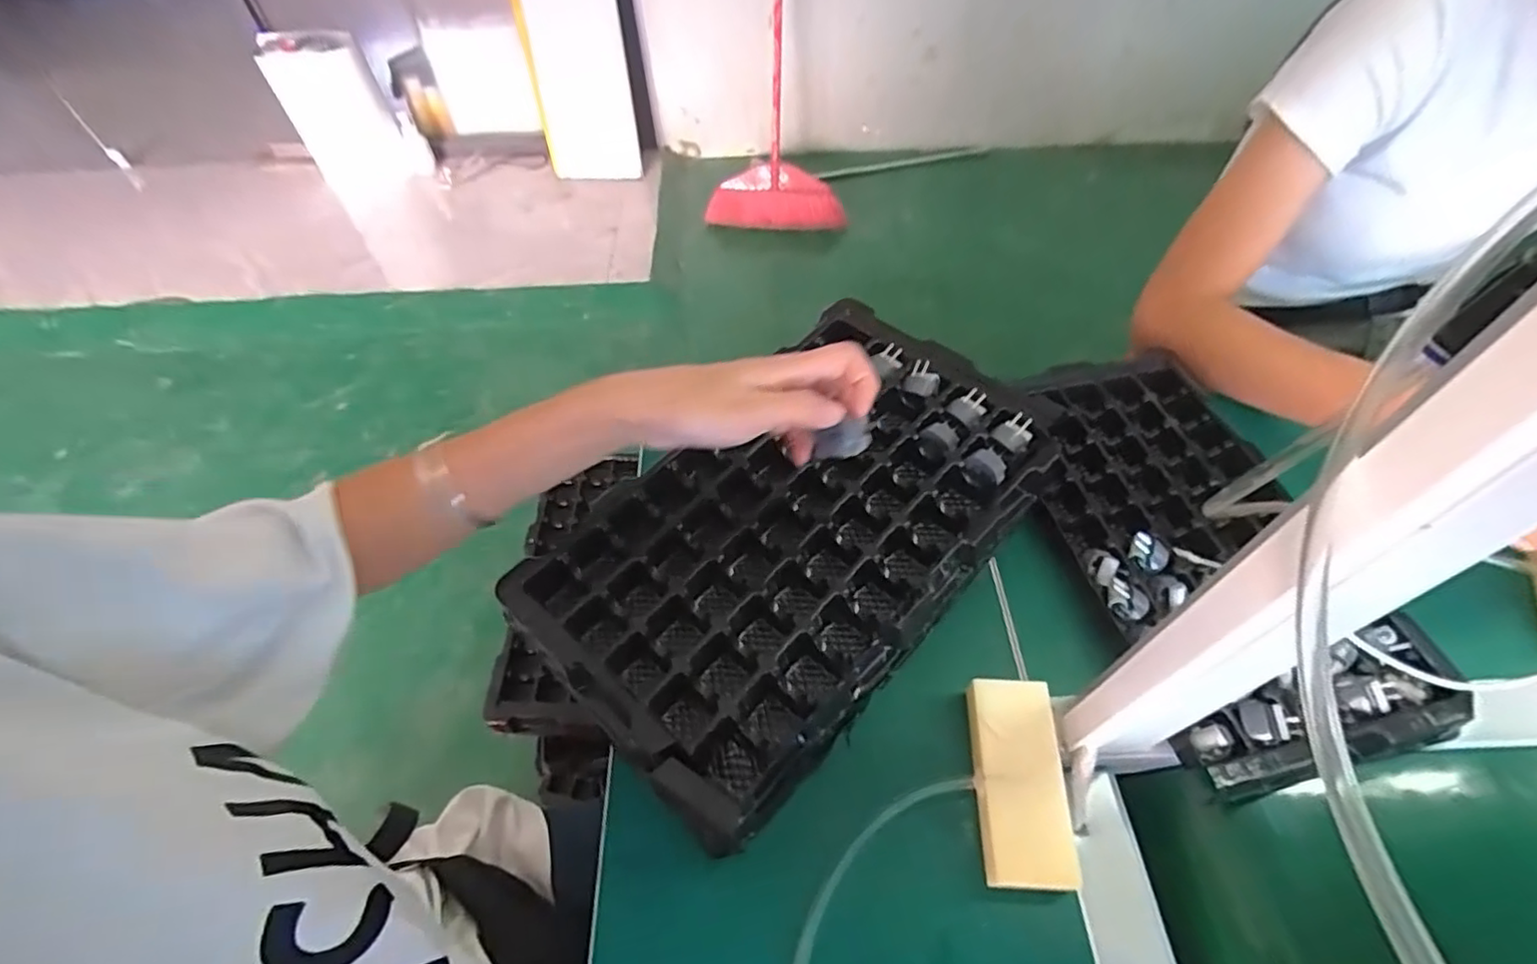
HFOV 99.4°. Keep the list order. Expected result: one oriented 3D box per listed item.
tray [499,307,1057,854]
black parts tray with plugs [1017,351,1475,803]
[{"bbox_3d":[0.024,0.033,0.448,0.194,0.068,0.343,36,63,25],"label":"tray"},{"bbox_3d":[0.329,0.037,0.520,0.200,0.029,0.360,-12,54,-6],"label":"black parts tray with plugs"}]

